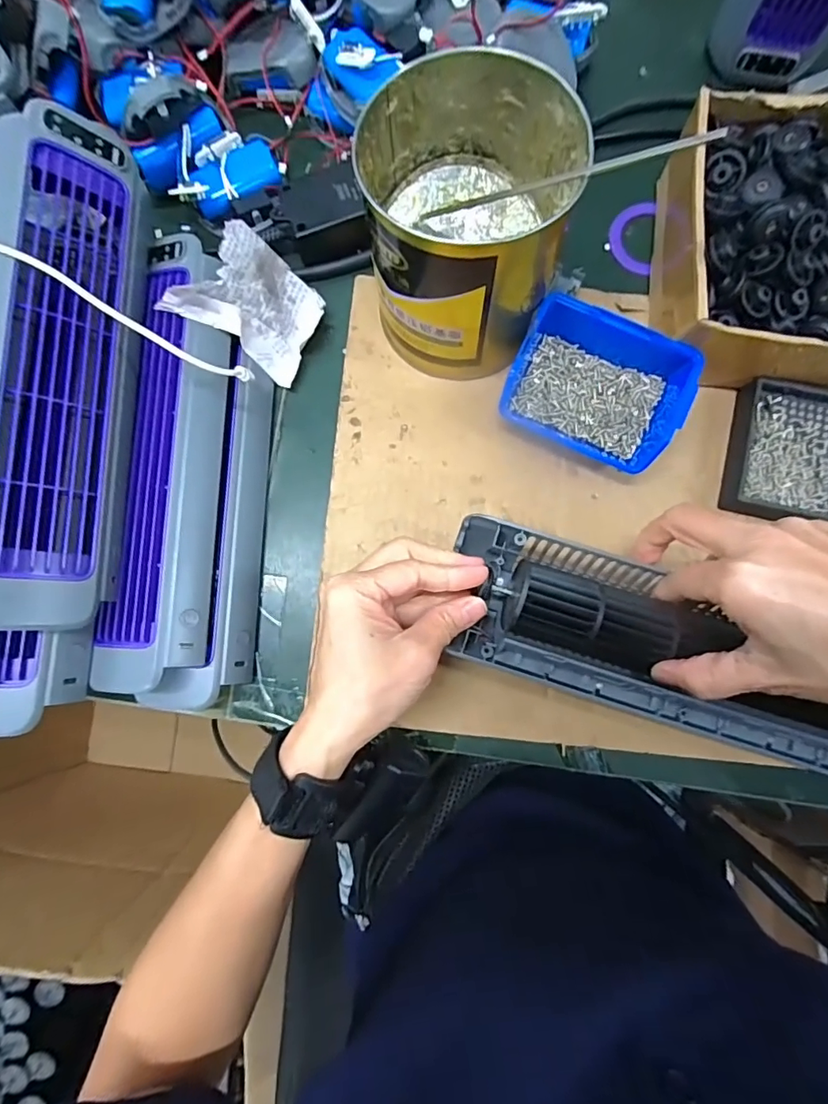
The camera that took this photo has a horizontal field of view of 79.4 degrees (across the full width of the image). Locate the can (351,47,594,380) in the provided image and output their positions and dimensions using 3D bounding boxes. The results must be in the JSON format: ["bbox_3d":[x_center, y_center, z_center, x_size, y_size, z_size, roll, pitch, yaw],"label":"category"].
[{"bbox_3d":[0.031,-0.197,0.317,0.120,0.115,0.129,4,83,2],"label":"can"}]

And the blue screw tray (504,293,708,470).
[{"bbox_3d":[0.121,-0.109,0.337,0.110,0.048,0.082,27,84,4],"label":"blue screw tray"}]

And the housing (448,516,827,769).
[{"bbox_3d":[0.170,0.071,0.290,0.316,0.044,0.083,23,84,4],"label":"housing"}]

